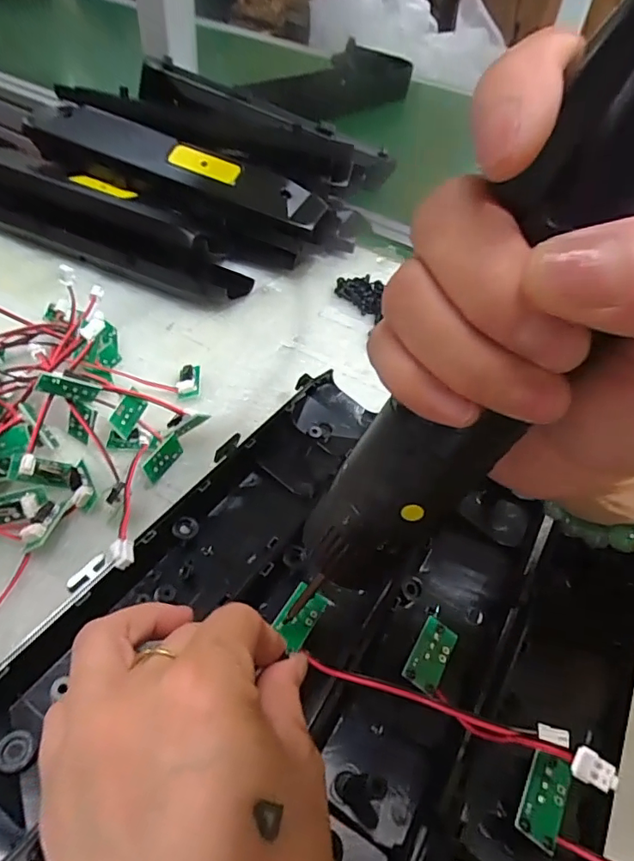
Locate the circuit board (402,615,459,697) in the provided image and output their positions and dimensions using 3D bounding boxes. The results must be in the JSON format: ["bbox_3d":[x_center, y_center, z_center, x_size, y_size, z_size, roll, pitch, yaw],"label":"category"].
[{"bbox_3d":[0.048,0.094,0.219,0.016,0.004,0.029,34,50,7],"label":"circuit board"}]

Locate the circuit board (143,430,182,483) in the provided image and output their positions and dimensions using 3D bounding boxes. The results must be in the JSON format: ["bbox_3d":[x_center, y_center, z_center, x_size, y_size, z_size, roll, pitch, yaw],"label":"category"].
[{"bbox_3d":[-0.086,0.015,0.295,0.004,0.014,0.031,-12,30,33],"label":"circuit board"}]

